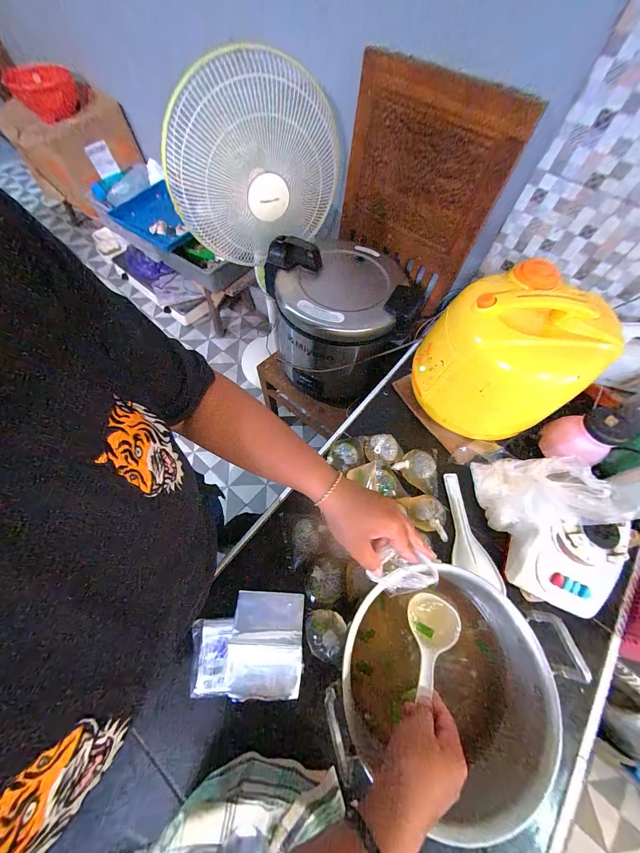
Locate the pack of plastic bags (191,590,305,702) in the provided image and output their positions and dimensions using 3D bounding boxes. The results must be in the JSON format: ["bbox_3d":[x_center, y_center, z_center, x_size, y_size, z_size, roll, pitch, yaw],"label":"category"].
[{"bbox_3d":[-0.119,0.361,0.478,0.178,0.025,0.143,1,65,-1],"label":"pack of plastic bags"}]

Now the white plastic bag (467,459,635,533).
[{"bbox_3d":[0.392,0.111,0.521,0.131,0.164,0.142,-4,65,-3],"label":"white plastic bag"}]

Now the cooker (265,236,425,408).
[{"bbox_3d":[0.044,-0.311,0.891,0.317,0.346,0.365,-17,66,-9],"label":"cooker"}]

